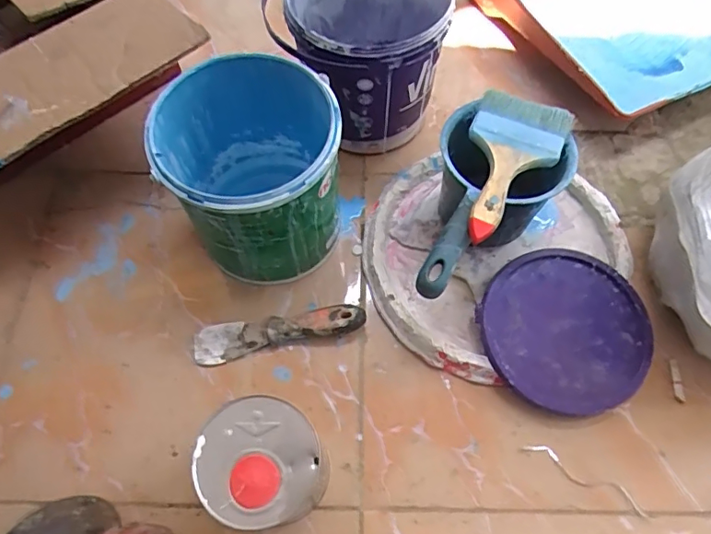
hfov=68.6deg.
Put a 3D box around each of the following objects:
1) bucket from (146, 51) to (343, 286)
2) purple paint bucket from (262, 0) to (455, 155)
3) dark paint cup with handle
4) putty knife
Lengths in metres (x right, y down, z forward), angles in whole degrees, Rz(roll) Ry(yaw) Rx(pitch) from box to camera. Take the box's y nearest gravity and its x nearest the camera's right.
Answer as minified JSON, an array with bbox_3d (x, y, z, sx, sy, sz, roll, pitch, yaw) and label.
[{"bbox_3d":[-0.107,-0.099,0.575,0.176,0.193,0.181,0,64,0],"label":"bucket"},{"bbox_3d":[0.018,-0.268,0.656,0.187,0.192,0.197,0,64,0],"label":"purple paint bucket"},{"bbox_3d":[0.133,-0.046,0.567,0.138,0.128,0.238,21,66,10],"label":"dark paint cup with handle"},{"bbox_3d":[-0.087,0.070,0.588,0.191,0.032,0.040,-12,64,-6],"label":"putty knife"}]

